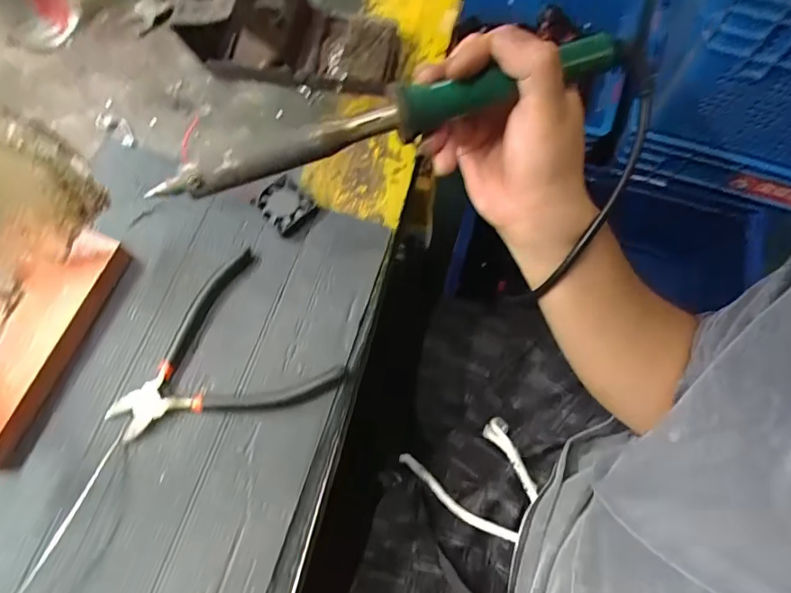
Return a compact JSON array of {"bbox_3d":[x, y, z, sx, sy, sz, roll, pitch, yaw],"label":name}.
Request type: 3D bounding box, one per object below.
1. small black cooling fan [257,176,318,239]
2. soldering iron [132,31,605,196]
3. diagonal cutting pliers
[{"bbox_3d":[-0.087,-0.072,0.399,0.037,0.009,0.039,-43,75,-13],"label":"small black cooling fan"},{"bbox_3d":[-0.007,-0.094,0.274,0.251,0.028,0.019,-17,71,1],"label":"soldering iron"},{"bbox_3d":[-0.129,0.050,0.353,0.140,0.009,0.123,-36,74,-11],"label":"diagonal cutting pliers"}]

